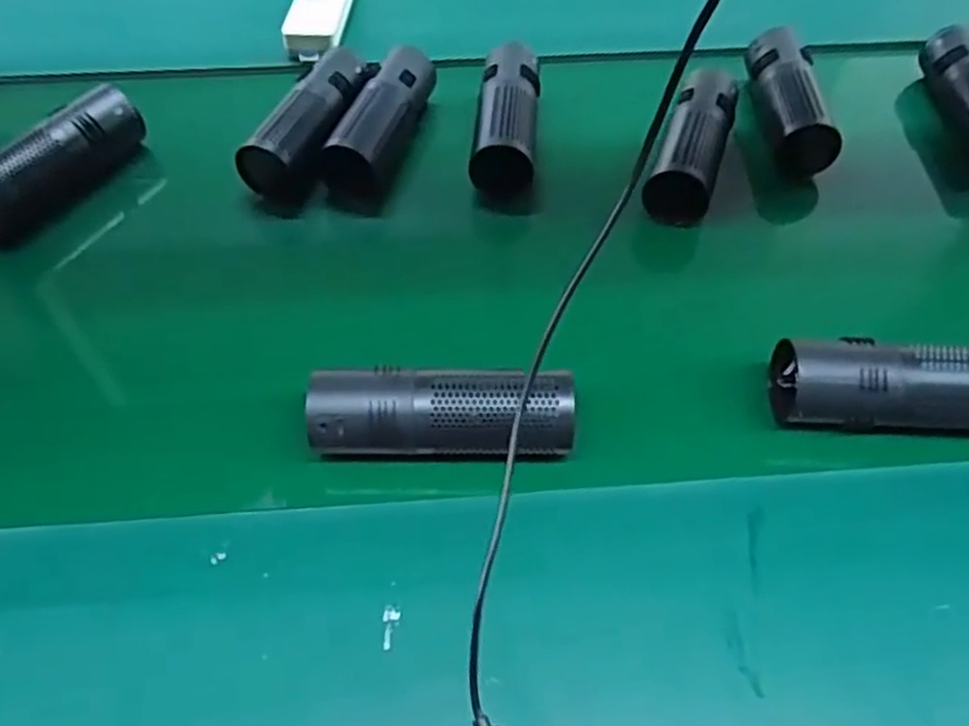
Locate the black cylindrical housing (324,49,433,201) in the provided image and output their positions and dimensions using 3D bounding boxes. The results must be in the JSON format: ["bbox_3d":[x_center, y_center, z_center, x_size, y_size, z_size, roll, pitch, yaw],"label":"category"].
[{"bbox_3d":[-0.092,-0.224,0.678,0.052,0.050,0.164,13,51,12],"label":"black cylindrical housing"}]

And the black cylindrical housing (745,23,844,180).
[{"bbox_3d":[0.285,-0.251,0.706,0.049,0.053,0.174,-1,50,0],"label":"black cylindrical housing"}]

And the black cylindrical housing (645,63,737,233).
[{"bbox_3d":[0.192,-0.200,0.663,0.068,0.050,0.188,16,52,14],"label":"black cylindrical housing"}]

